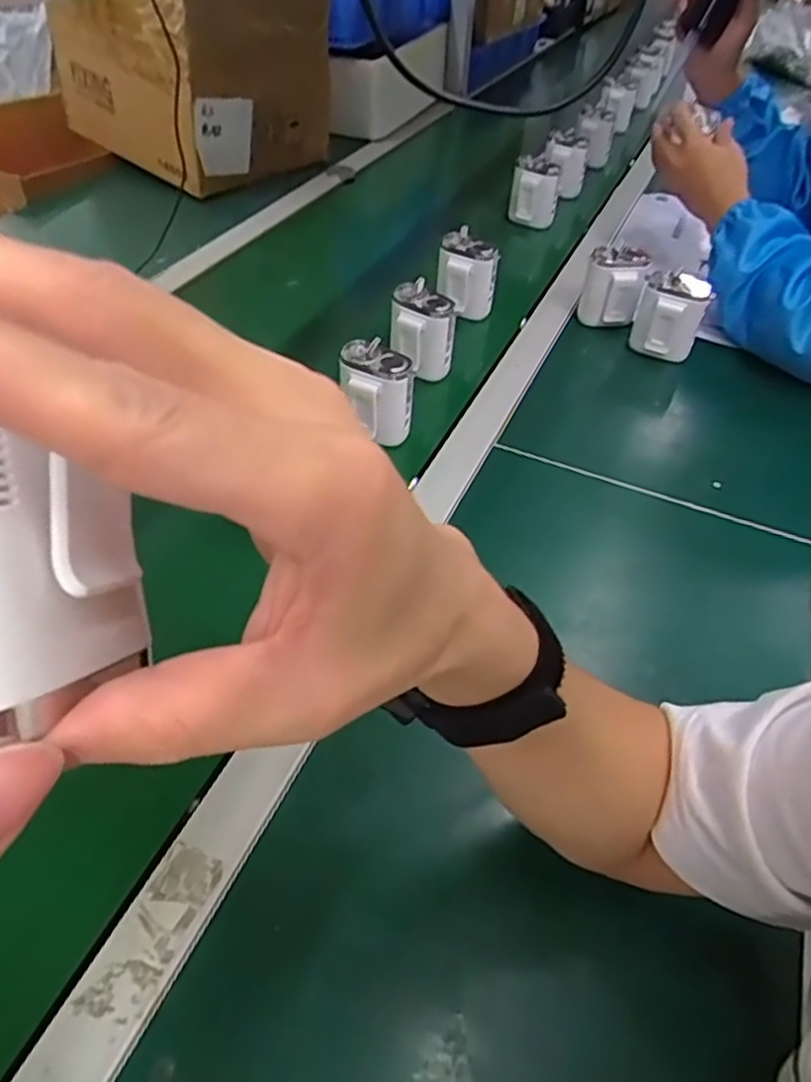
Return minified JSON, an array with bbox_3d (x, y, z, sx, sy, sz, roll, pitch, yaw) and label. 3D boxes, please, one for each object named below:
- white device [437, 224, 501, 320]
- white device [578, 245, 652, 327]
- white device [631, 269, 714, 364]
[{"bbox_3d":[0.073,-0.311,0.814,0.067,0.088,0.048,5,46,1],"label":"white device"},{"bbox_3d":[0.240,-0.296,0.805,0.066,0.083,0.037,10,46,6],"label":"white device"},{"bbox_3d":[0.289,-0.247,0.763,0.068,0.085,0.045,12,47,7],"label":"white device"}]

